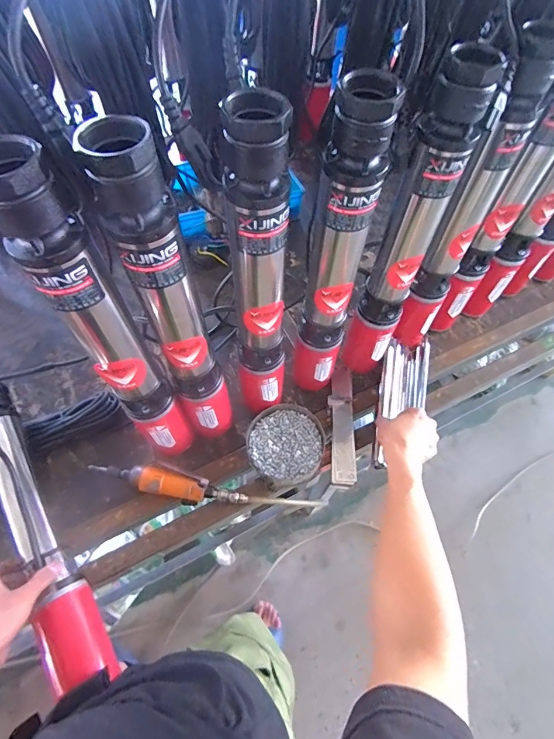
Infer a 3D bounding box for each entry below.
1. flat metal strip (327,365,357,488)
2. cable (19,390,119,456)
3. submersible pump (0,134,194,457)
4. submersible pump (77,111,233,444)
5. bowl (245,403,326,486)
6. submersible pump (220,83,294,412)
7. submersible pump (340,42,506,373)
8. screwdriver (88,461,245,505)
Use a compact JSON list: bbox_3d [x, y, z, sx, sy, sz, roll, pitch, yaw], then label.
[{"bbox_3d":[0.122,0.101,0.721,0.043,0.015,0.229,3,61,-1],"label":"flat metal strip"},{"bbox_3d":[-0.452,0.125,0.674,0.339,0.050,0.063,-25,65,-15],"label":"cable"},{"bbox_3d":[-0.186,-0.017,0.452,0.068,0.482,0.069,-30,67,-17],"label":"submersible pump"},{"bbox_3d":[-0.114,-0.042,0.464,0.072,0.473,0.070,-22,64,-14],"label":"submersible pump"},{"bbox_3d":[0.017,0.137,0.693,0.137,0.034,0.138,1,61,-2],"label":"bowl"},{"bbox_3d":[-0.020,-0.075,0.515,0.069,0.504,0.061,2,61,-1],"label":"submersible pump"},{"bbox_3d":[0.181,-0.159,0.565,0.076,0.491,0.080,24,63,11],"label":"submersible pump"},{"bbox_3d":[-0.184,0.190,0.653,0.261,0.042,0.054,13,62,5],"label":"screwdriver"}]

